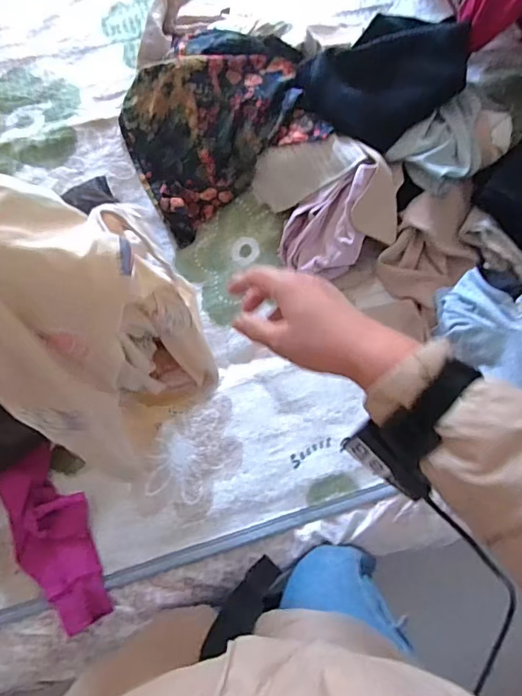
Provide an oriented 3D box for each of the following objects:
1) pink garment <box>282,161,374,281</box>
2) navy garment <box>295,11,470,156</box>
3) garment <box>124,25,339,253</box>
[{"bbox_3d":[0.139,-0.223,0.934,0.220,0.058,0.154,-28,91,16],"label":"pink garment"},{"bbox_3d":[0.234,-0.515,0.925,0.310,0.111,0.210,-37,78,-8],"label":"navy garment"},{"bbox_3d":[-0.090,-0.440,0.954,0.350,0.149,0.302,-32,78,-7],"label":"garment"}]

